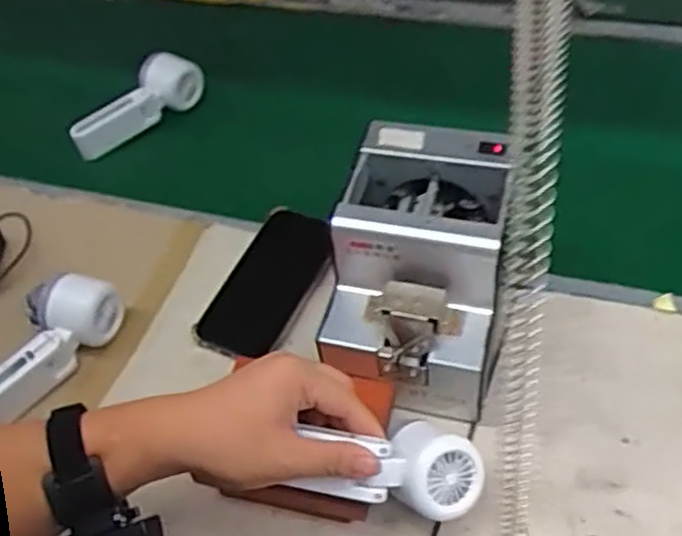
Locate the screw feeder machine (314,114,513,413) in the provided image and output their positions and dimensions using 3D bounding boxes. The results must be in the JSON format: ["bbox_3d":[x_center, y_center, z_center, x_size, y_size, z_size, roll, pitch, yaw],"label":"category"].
[{"bbox_3d":[0.062,-0.001,0.558,0.127,0.139,0.166,9,48,13],"label":"screw feeder machine"}]

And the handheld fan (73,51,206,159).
[{"bbox_3d":[-0.244,-0.194,0.878,0.068,0.053,0.158,21,52,23],"label":"handheld fan"}]

